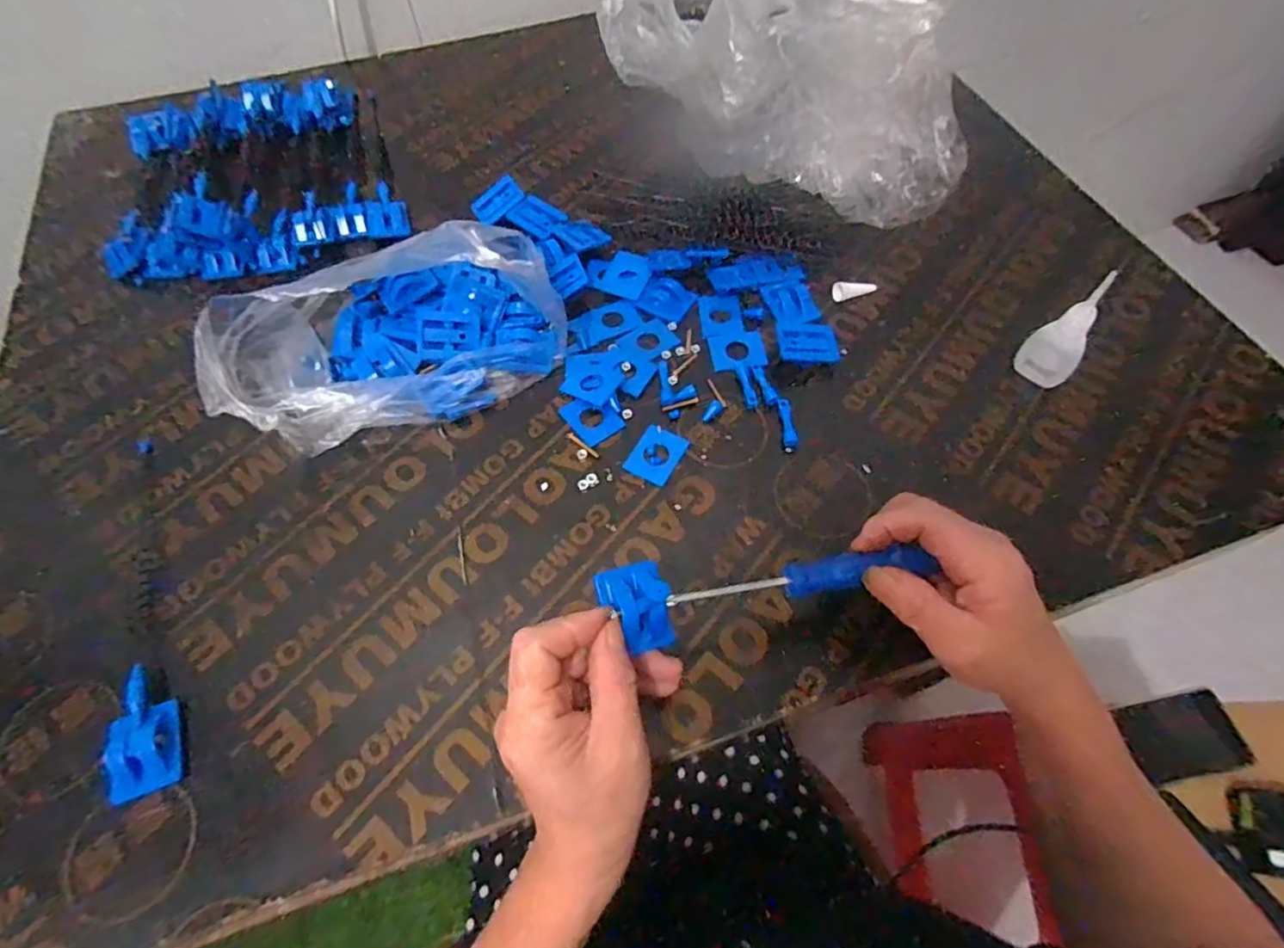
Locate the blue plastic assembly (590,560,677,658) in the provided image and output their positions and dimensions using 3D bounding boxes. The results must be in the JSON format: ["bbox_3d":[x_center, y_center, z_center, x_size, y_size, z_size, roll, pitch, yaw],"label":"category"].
[{"bbox_3d":[-0.001,0.068,0.318,0.034,0.020,0.041,-21,62,-10],"label":"blue plastic assembly"}]

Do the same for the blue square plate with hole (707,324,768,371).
[{"bbox_3d":[0.072,-0.096,0.473,0.041,0.004,0.040,-9,61,-3],"label":"blue square plate with hole"}]

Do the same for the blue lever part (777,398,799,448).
[{"bbox_3d":[0.103,-0.036,0.437,0.011,0.004,0.038,-2,60,1],"label":"blue lever part"}]

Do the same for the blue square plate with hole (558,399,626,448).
[{"bbox_3d":[-0.036,-0.041,0.447,0.033,0.004,0.042,-34,65,-16],"label":"blue square plate with hole"}]

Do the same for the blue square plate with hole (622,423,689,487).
[{"bbox_3d":[0.010,-0.014,0.429,0.032,0.004,0.042,25,64,15],"label":"blue square plate with hole"}]

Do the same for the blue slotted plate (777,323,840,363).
[{"bbox_3d":[0.124,-0.097,0.464,0.044,0.013,0.031,-4,60,0],"label":"blue slotted plate"}]

